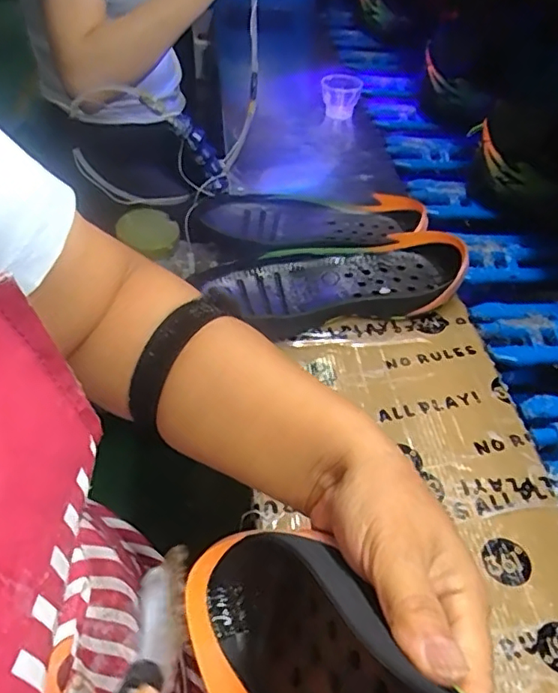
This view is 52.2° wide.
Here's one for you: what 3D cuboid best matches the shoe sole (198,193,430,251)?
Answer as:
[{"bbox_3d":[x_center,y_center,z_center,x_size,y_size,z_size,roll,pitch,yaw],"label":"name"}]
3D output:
[{"bbox_3d":[0.036,-0.149,0.656,0.245,0.048,0.118,1,46,-2],"label":"shoe sole"}]

